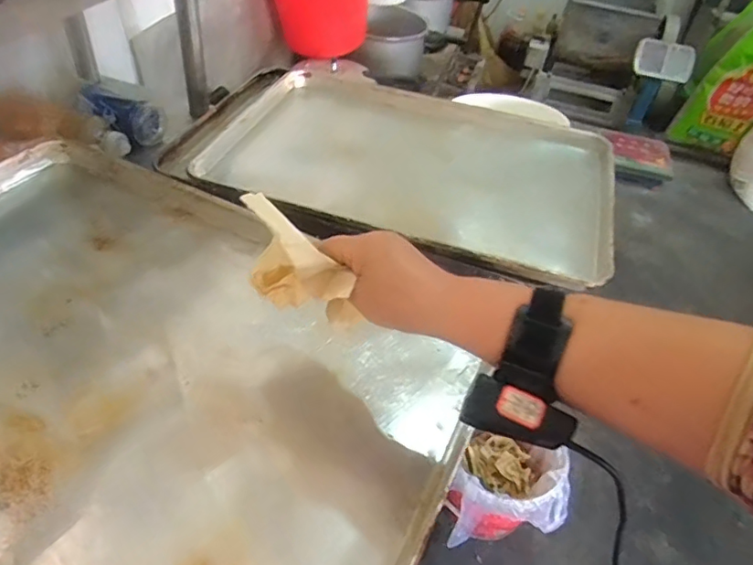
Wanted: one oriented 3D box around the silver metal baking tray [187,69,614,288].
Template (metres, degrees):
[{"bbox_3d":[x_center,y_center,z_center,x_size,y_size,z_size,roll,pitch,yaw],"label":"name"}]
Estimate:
[{"bbox_3d":[0.051,-0.183,0.855,0.613,0.058,0.445,17,46,9],"label":"silver metal baking tray"}]

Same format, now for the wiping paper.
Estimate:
[{"bbox_3d":[-0.058,-0.015,0.407,0.096,0.101,0.035,25,48,17],"label":"wiping paper"}]

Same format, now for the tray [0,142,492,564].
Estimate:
[{"bbox_3d":[-0.222,0.065,0.497,0.593,0.044,0.398,22,47,14],"label":"tray"}]

